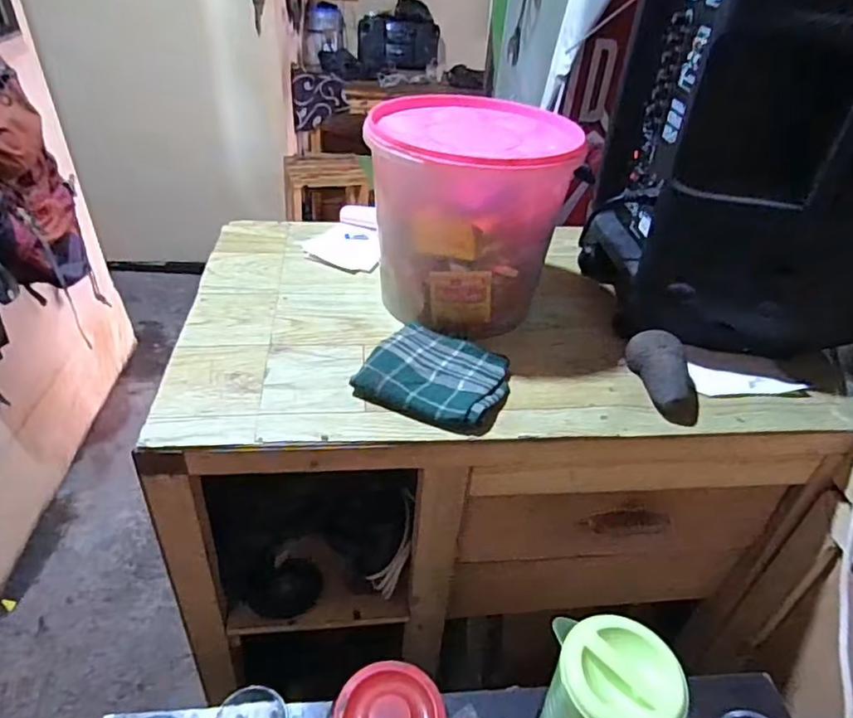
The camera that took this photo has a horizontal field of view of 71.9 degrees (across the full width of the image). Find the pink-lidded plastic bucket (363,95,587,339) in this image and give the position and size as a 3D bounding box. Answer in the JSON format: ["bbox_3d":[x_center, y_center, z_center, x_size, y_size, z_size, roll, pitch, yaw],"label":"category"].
[{"bbox_3d":[0.044,-0.181,0.760,0.223,0.233,0.207,2,38,-2],"label":"pink-lidded plastic bucket"}]

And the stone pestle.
[{"bbox_3d":[0.285,0.015,0.684,0.068,0.056,0.123,-1,38,-5],"label":"stone pestle"}]

